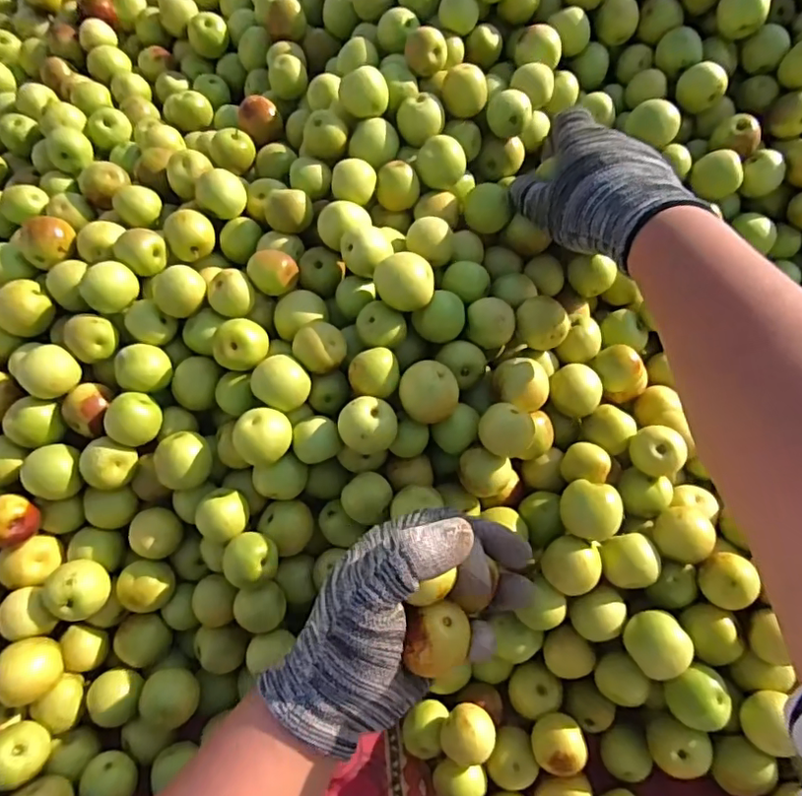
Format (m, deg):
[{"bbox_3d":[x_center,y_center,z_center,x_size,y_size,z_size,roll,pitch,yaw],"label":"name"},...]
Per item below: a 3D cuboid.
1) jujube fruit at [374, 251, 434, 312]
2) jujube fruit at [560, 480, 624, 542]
[{"bbox_3d":[0.002,-0.068,0.349,0.036,0.037,0.029,1,67,-2],"label":"jujube fruit"},{"bbox_3d":[0.115,0.070,0.344,0.033,0.033,0.032,1,67,-2],"label":"jujube fruit"}]

